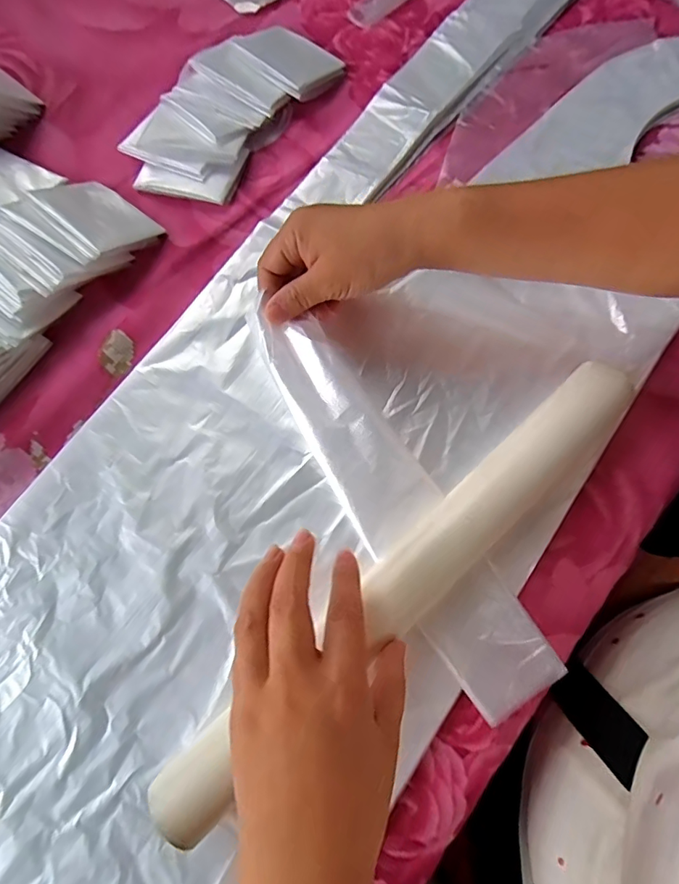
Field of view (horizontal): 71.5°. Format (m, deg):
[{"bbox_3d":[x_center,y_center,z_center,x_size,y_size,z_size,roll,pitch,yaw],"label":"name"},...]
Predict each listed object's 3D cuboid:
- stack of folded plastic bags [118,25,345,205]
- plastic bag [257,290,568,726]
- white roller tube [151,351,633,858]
[{"bbox_3d":[-0.096,-0.292,0.409,0.105,0.024,0.195,36,79,11],"label":"stack of folded plastic bags"},{"bbox_3d":[0.033,0.033,0.302,0.057,0.021,0.275,-32,79,-7],"label":"plastic bag"},{"bbox_3d":[0.052,0.075,0.288,0.378,0.032,0.042,-40,77,-13],"label":"white roller tube"}]

